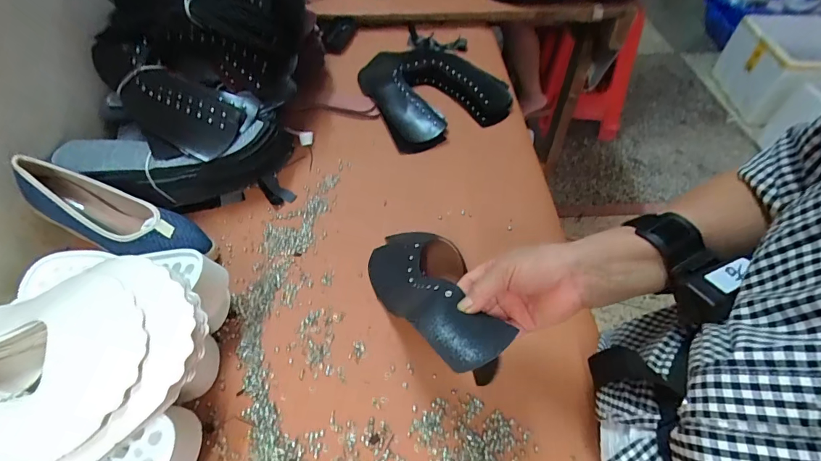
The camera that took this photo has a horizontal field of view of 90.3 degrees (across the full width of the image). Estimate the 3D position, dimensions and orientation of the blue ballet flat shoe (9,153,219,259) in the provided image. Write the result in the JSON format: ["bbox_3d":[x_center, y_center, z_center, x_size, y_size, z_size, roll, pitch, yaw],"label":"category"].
[{"bbox_3d":[-0.370,-0.018,0.522,0.235,0.065,0.076,23,52,-7],"label":"blue ballet flat shoe"}]

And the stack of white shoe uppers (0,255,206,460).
[{"bbox_3d":[-0.330,0.116,0.354,0.284,0.076,0.176,-4,51,-1],"label":"stack of white shoe uppers"}]

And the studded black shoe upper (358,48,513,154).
[{"bbox_3d":[0.026,-0.283,0.794,0.237,0.044,0.303,-24,54,-17],"label":"studded black shoe upper"}]

